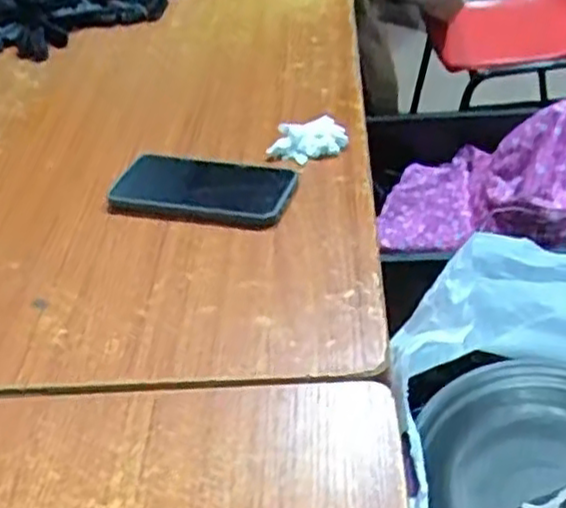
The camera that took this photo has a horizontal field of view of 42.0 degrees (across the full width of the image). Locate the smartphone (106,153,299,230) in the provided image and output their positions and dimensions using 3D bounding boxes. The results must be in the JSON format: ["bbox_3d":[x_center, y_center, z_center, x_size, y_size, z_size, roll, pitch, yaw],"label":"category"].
[{"bbox_3d":[-0.074,-0.061,0.672,0.168,0.015,0.090,8,40,19],"label":"smartphone"}]

